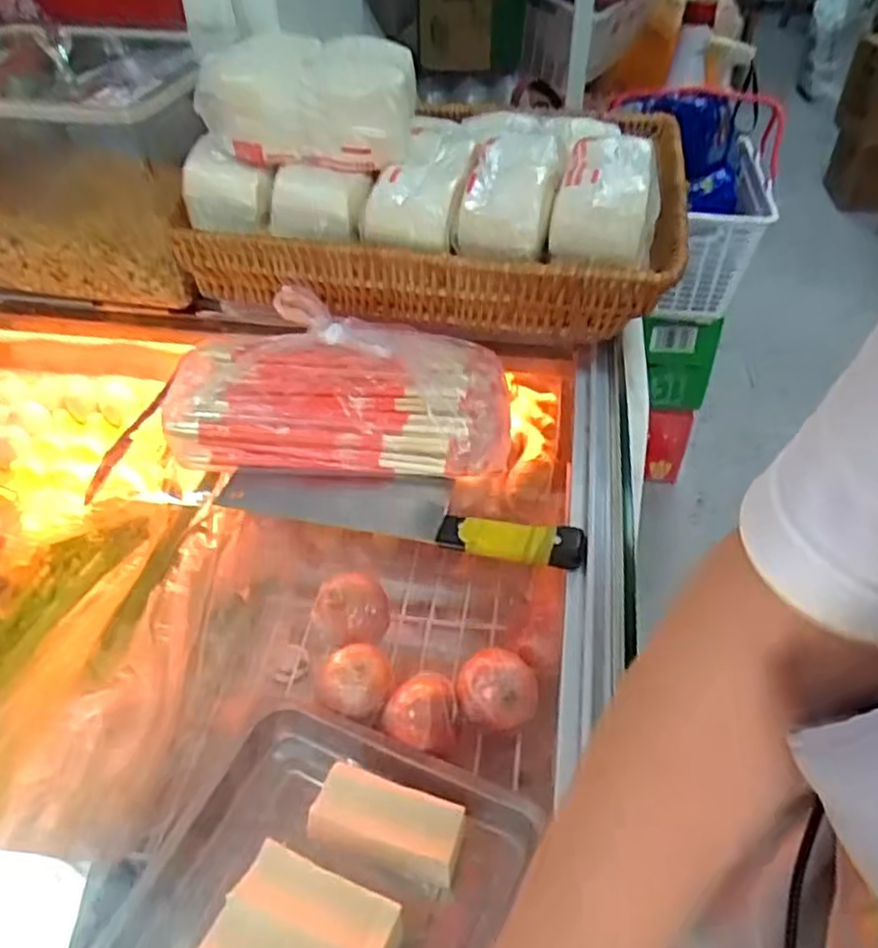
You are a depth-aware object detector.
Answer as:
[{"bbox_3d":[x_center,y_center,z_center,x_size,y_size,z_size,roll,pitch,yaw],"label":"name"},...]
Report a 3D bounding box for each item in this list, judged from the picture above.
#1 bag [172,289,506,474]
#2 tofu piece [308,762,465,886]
[{"bbox_3d":[-0.077,-0.072,0.597,0.262,0.059,0.146,6,45,2],"label":"bag"},{"bbox_3d":[-0.041,0.286,0.600,0.117,0.057,0.053,11,43,13],"label":"tofu piece"}]

